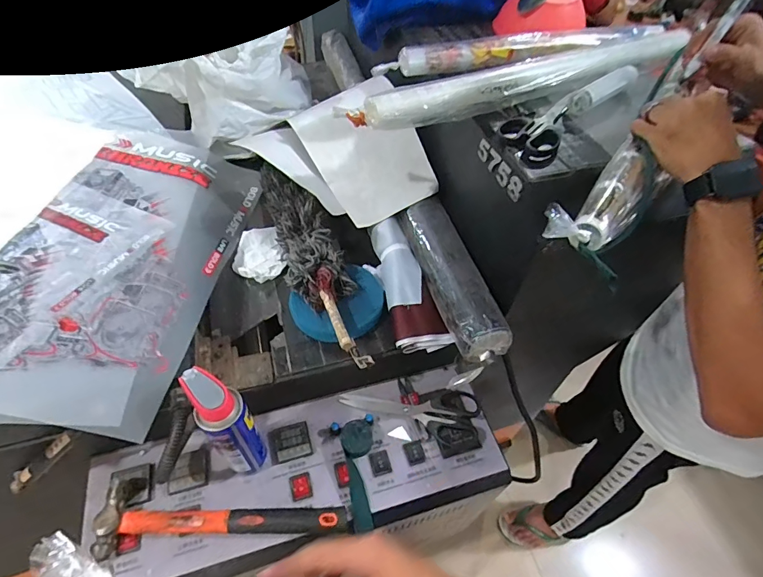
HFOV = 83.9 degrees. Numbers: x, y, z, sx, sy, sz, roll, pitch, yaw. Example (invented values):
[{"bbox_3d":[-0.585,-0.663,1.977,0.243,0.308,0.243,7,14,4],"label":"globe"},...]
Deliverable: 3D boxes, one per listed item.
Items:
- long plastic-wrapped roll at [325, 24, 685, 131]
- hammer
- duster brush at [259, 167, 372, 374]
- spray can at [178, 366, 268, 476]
[{"bbox_3d":[0.220,-0.294,0.604,0.573,0.046,0.050,-17,54,-17],"label":"long plastic-wrapped roll"},{"bbox_3d":[-0.188,0.277,0.524,0.292,0.028,0.080,0,51,-3],"label":"hammer"},{"bbox_3d":[-0.112,-0.068,0.666,0.094,0.058,0.438,-16,53,-16],"label":"duster brush"},{"bbox_3d":[-0.179,0.163,0.507,0.049,0.190,0.066,-24,56,-21],"label":"spray can"}]

